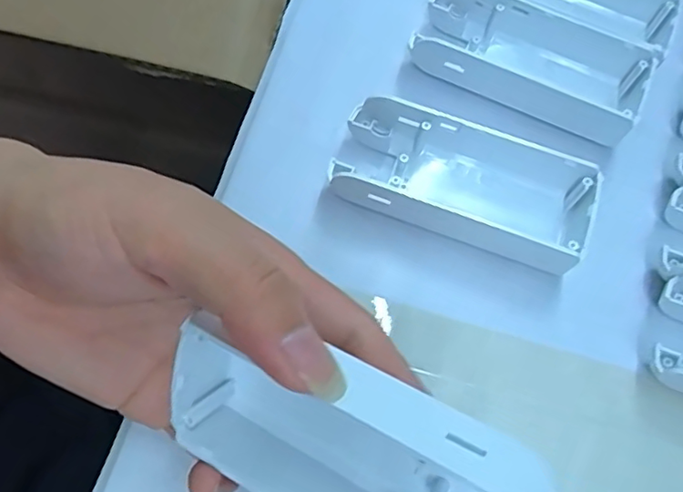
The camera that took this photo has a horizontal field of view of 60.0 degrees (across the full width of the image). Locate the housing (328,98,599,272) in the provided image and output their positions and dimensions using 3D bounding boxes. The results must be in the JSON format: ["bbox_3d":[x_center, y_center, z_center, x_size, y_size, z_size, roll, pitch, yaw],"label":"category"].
[{"bbox_3d":[0.053,-0.026,0.254,0.108,0.027,0.044,20,66,3],"label":"housing"}]

